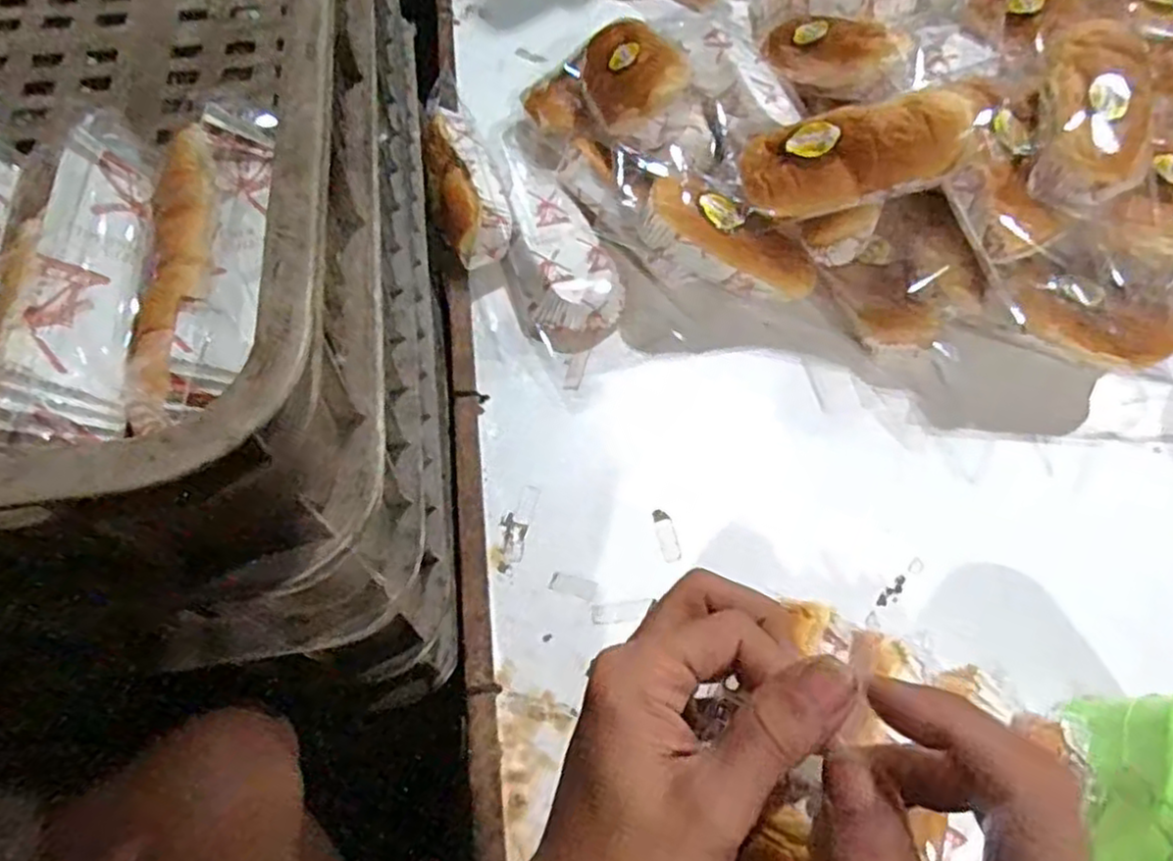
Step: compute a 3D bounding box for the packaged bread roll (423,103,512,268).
[{"bbox_3d":[-0.101,-0.204,0.592,0.056,0.048,0.133,-14,63,-8],"label":"packaged bread roll"}]

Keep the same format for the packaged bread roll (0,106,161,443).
[{"bbox_3d":[-0.156,-0.057,0.223,0.031,0.031,0.147,-11,63,-7],"label":"packaged bread roll"}]

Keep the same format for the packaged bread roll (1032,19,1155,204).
[{"bbox_3d":[0.353,-0.220,0.502,0.075,0.054,0.147,16,62,7],"label":"packaged bread roll"}]

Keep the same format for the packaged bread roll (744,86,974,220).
[{"bbox_3d":[0.191,-0.193,0.510,0.153,0.049,0.055,-8,58,20],"label":"packaged bread roll"}]

